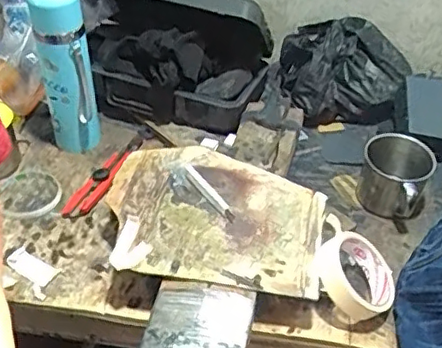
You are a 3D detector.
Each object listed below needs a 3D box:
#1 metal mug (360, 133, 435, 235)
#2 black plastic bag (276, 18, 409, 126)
[{"bbox_3d":[0.214,0.005,0.746,0.088,0.075,0.077,26,47,27],"label":"metal mug"},{"bbox_3d":[0.185,-0.152,0.892,0.181,0.118,0.132,-4,41,-5],"label":"black plastic bag"}]

